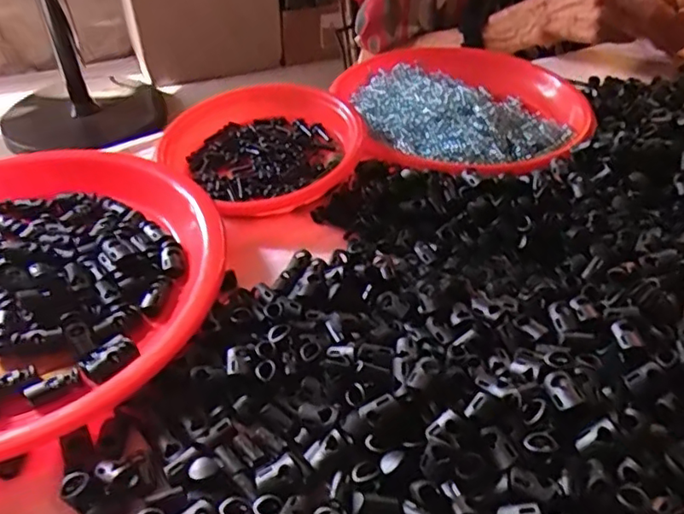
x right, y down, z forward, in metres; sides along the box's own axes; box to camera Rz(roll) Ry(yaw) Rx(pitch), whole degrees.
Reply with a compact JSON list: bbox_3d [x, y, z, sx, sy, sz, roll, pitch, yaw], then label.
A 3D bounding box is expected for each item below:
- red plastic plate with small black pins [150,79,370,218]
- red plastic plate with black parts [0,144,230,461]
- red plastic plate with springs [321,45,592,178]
[{"bbox_3d":[-0.054,-0.094,0.473,0.160,0.036,0.155,-1,42,1],"label":"red plastic plate with small black pins"},{"bbox_3d":[-0.204,0.011,0.358,0.254,0.025,0.255,-1,42,1],"label":"red plastic plate with black parts"},{"bbox_3d":[0.105,-0.142,0.533,0.212,0.040,0.256,-4,42,-3],"label":"red plastic plate with springs"}]

